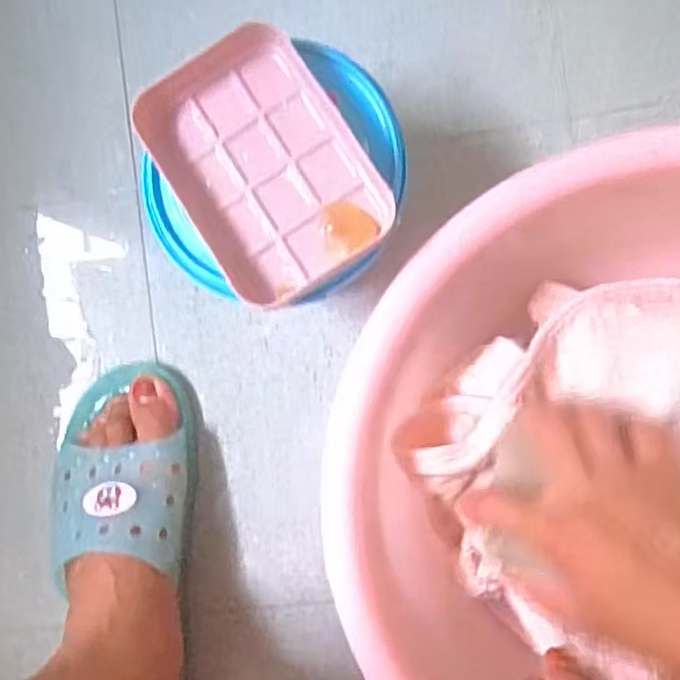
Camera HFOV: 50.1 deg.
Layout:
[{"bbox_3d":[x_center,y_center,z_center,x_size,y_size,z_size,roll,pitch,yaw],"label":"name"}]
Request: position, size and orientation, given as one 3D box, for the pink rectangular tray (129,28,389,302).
[{"bbox_3d":[-0.039,-0.088,0.357,0.087,0.023,0.128,-34,84,5],"label":"pink rectangular tray"}]

